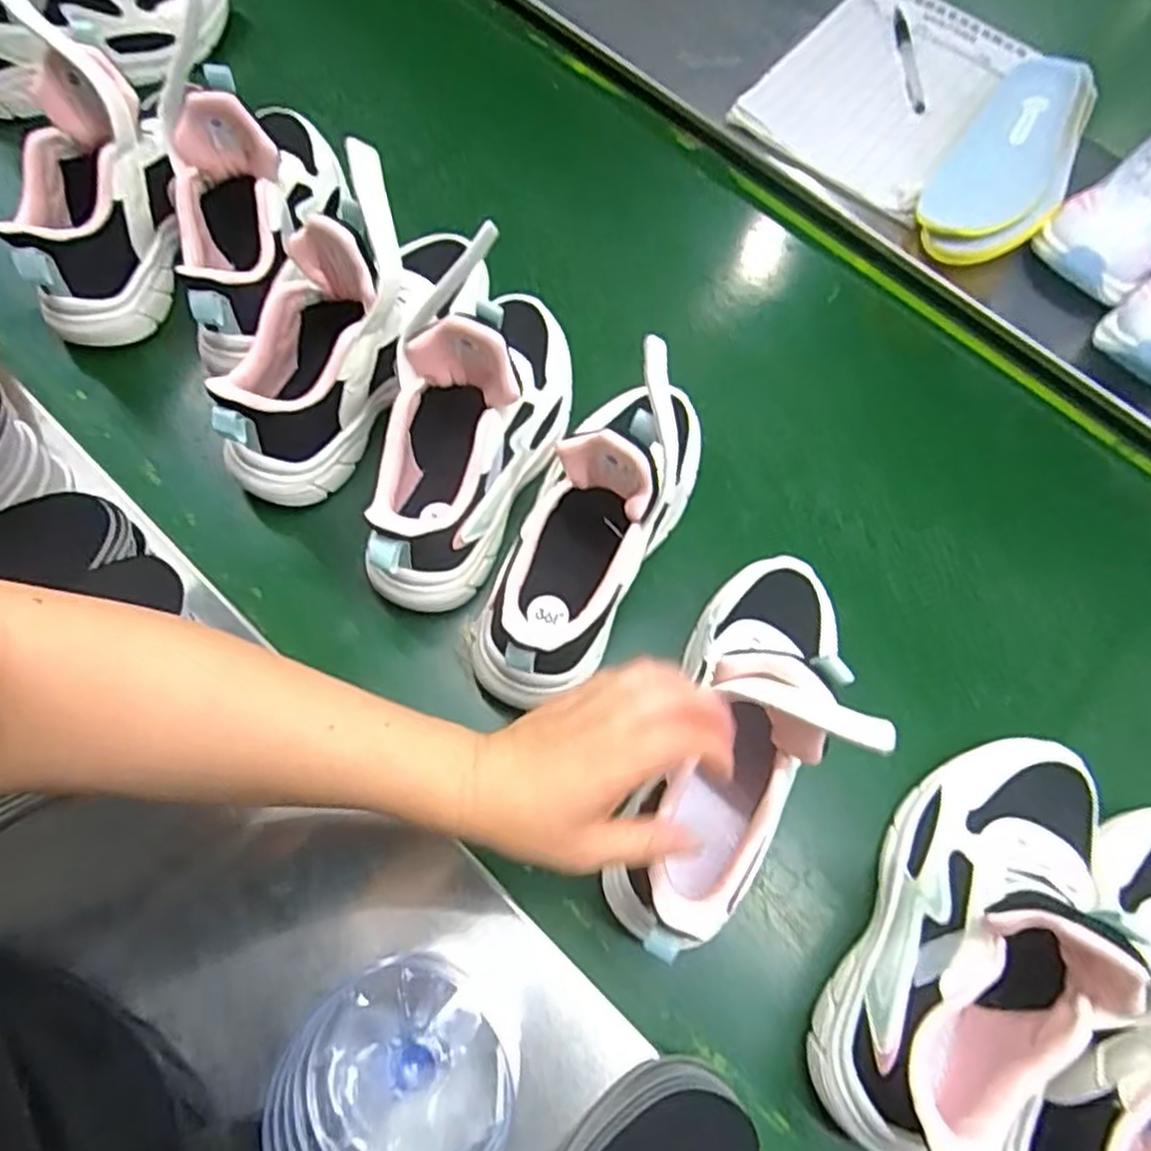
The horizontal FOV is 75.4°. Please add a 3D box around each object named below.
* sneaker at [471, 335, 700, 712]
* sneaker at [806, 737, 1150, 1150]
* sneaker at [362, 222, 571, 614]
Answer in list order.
[{"bbox_3d":[0.013,-0.031,0.452,0.073,0.168,0.224,29,73,9],"label":"sneaker"},{"bbox_3d":[0.221,0.191,0.394,0.102,0.131,0.242,34,74,11],"label":"sneaker"},{"bbox_3d":[-0.069,-0.100,0.481,0.088,0.145,0.236,25,72,8],"label":"sneaker"}]

